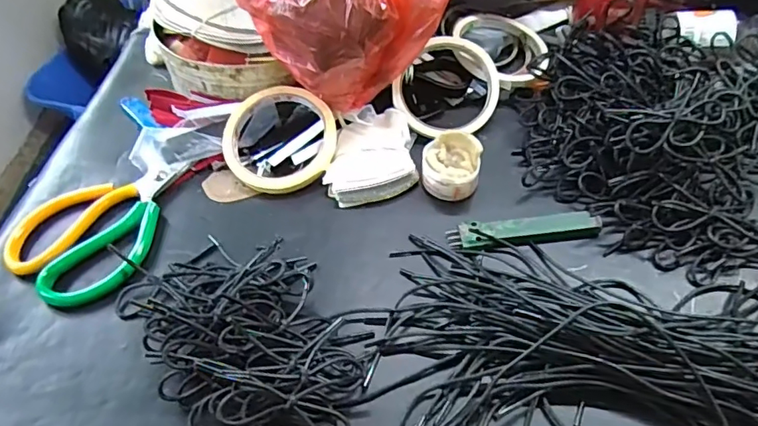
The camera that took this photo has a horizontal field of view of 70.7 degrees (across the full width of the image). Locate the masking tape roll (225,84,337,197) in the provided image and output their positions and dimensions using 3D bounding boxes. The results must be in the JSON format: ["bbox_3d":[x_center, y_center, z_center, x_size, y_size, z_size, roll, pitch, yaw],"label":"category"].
[{"bbox_3d":[-0.082,-0.060,0.442,0.093,0.013,0.091,-1,75,4],"label":"masking tape roll"}]

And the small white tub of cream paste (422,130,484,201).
[{"bbox_3d":[0.056,-0.037,0.418,0.044,0.043,0.045,2,51,5],"label":"small white tub of cream paste"}]

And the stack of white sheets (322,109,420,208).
[{"bbox_3d":[-0.008,-0.045,0.439,0.071,0.022,0.082,-7,51,-2],"label":"stack of white sheets"}]

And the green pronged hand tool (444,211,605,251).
[{"bbox_3d":[0.106,0.013,0.388,0.108,0.010,0.020,-6,51,-1],"label":"green pronged hand tool"}]

